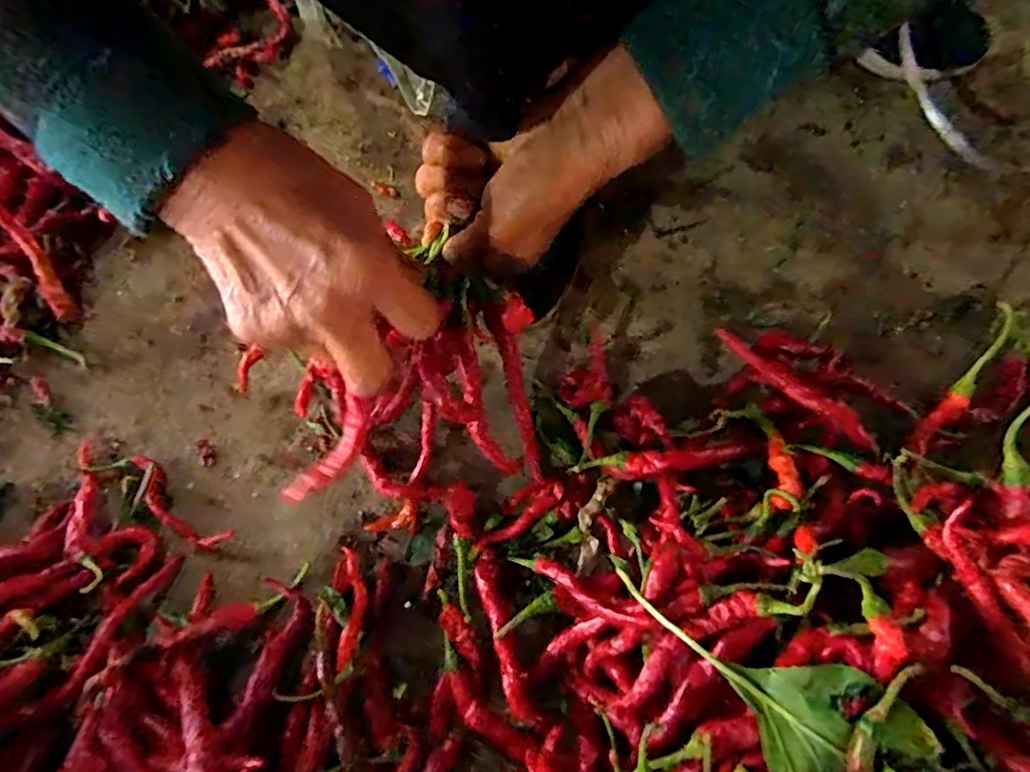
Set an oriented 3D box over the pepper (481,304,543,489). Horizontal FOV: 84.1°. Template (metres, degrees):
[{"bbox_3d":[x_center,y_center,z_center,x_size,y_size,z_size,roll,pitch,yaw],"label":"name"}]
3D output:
[{"bbox_3d":[0.001,0.003,0.376,0.015,0.012,0.120,-15,96,-5],"label":"pepper"}]

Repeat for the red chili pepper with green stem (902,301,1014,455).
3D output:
[{"bbox_3d":[0.276,-0.001,0.351,0.016,0.015,0.099,24,114,7],"label":"red chili pepper with green stem"}]

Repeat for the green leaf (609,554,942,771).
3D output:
[{"bbox_3d":[0.104,0.137,0.263,0.145,0.024,0.057,23,72,29],"label":"green leaf"}]

